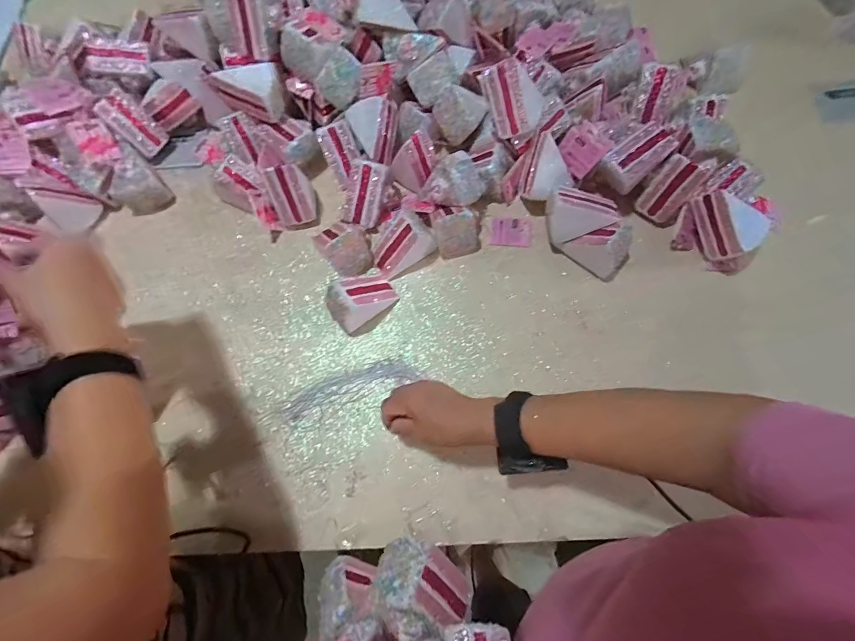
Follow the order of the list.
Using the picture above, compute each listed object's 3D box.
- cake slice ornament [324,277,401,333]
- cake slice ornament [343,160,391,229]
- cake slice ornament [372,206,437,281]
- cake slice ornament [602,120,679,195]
[{"bbox_3d":[-0.086,-0.027,0.535,0.094,0.066,0.067,-28,73,-7],"label":"cake slice ornament"},{"bbox_3d":[-0.090,-0.184,0.576,0.053,0.053,0.078,22,74,8],"label":"cake slice ornament"},{"bbox_3d":[-0.034,-0.108,0.559,0.091,0.065,0.060,-34,74,-9],"label":"cake slice ornament"},{"bbox_3d":[0.291,-0.226,0.549,0.098,0.058,0.053,-38,75,-10],"label":"cake slice ornament"}]

